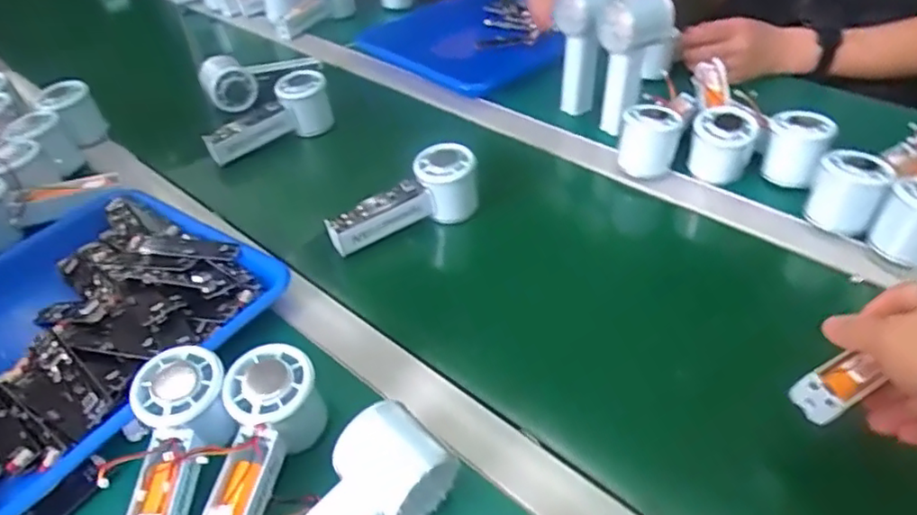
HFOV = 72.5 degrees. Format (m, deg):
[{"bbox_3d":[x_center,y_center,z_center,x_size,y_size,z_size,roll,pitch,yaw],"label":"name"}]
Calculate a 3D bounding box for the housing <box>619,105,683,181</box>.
[{"bbox_3d":[0.196,-0.124,0.644,0.057,0.057,0.060,10,45,14],"label":"housing"}]

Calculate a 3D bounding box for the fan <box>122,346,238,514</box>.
[{"bbox_3d":[-0.175,0.126,0.377,0.061,0.040,0.149,-2,60,2],"label":"fan"}]

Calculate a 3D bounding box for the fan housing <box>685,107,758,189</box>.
[{"bbox_3d":[0.263,-0.109,0.630,0.056,0.068,0.053,18,47,21],"label":"fan housing"}]

